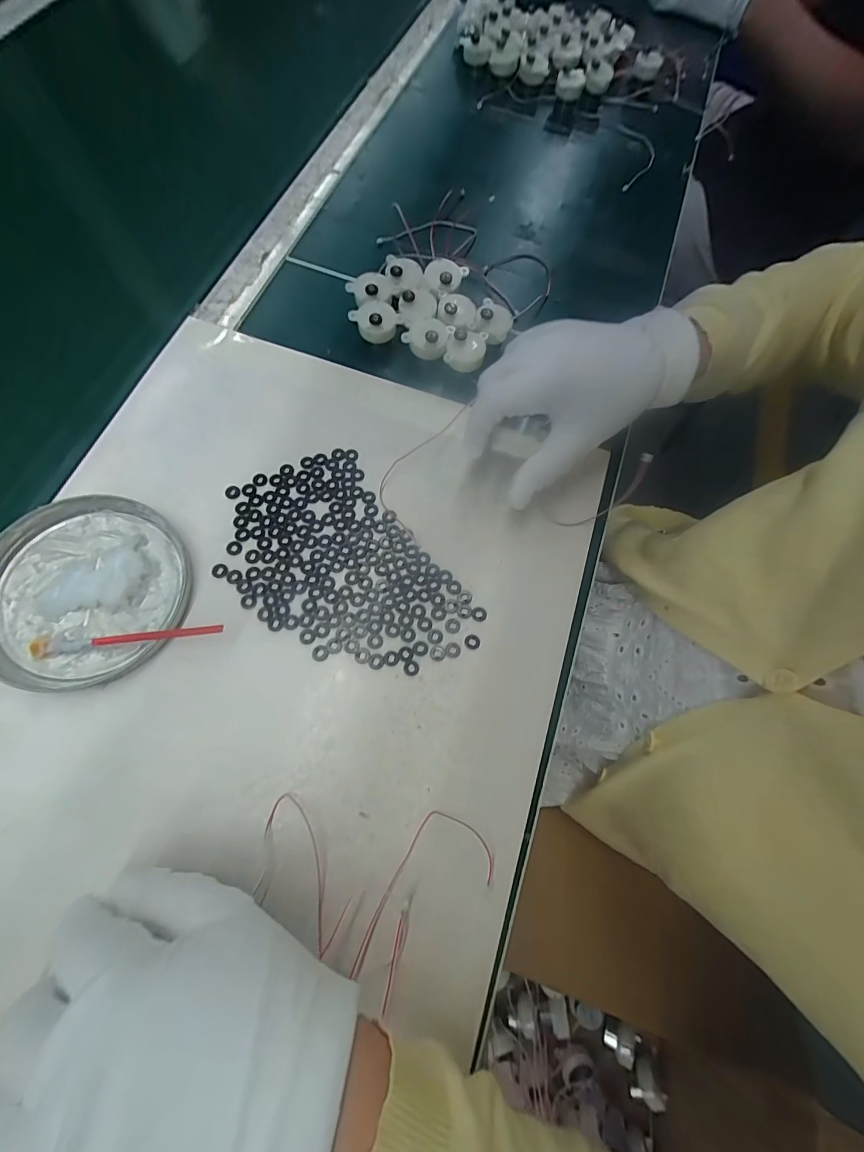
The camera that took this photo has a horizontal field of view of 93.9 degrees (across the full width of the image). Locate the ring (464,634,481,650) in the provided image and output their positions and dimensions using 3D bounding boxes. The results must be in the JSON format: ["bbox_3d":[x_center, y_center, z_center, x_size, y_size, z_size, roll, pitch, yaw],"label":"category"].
[{"bbox_3d":[0.028,0.045,0.276,0.010,0.004,0.010,1,72,-2],"label":"ring"}]

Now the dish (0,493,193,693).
[{"bbox_3d":[-0.234,0.008,0.270,0.126,0.014,0.129,1,72,-2],"label":"dish"}]

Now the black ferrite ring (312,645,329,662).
[{"bbox_3d":[-0.075,0.052,0.270,0.011,0.004,0.011,1,72,-2],"label":"black ferrite ring"}]

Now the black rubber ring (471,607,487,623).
[{"bbox_3d":[0.033,0.027,0.282,0.010,0.004,0.010,1,72,-2],"label":"black rubber ring"}]

